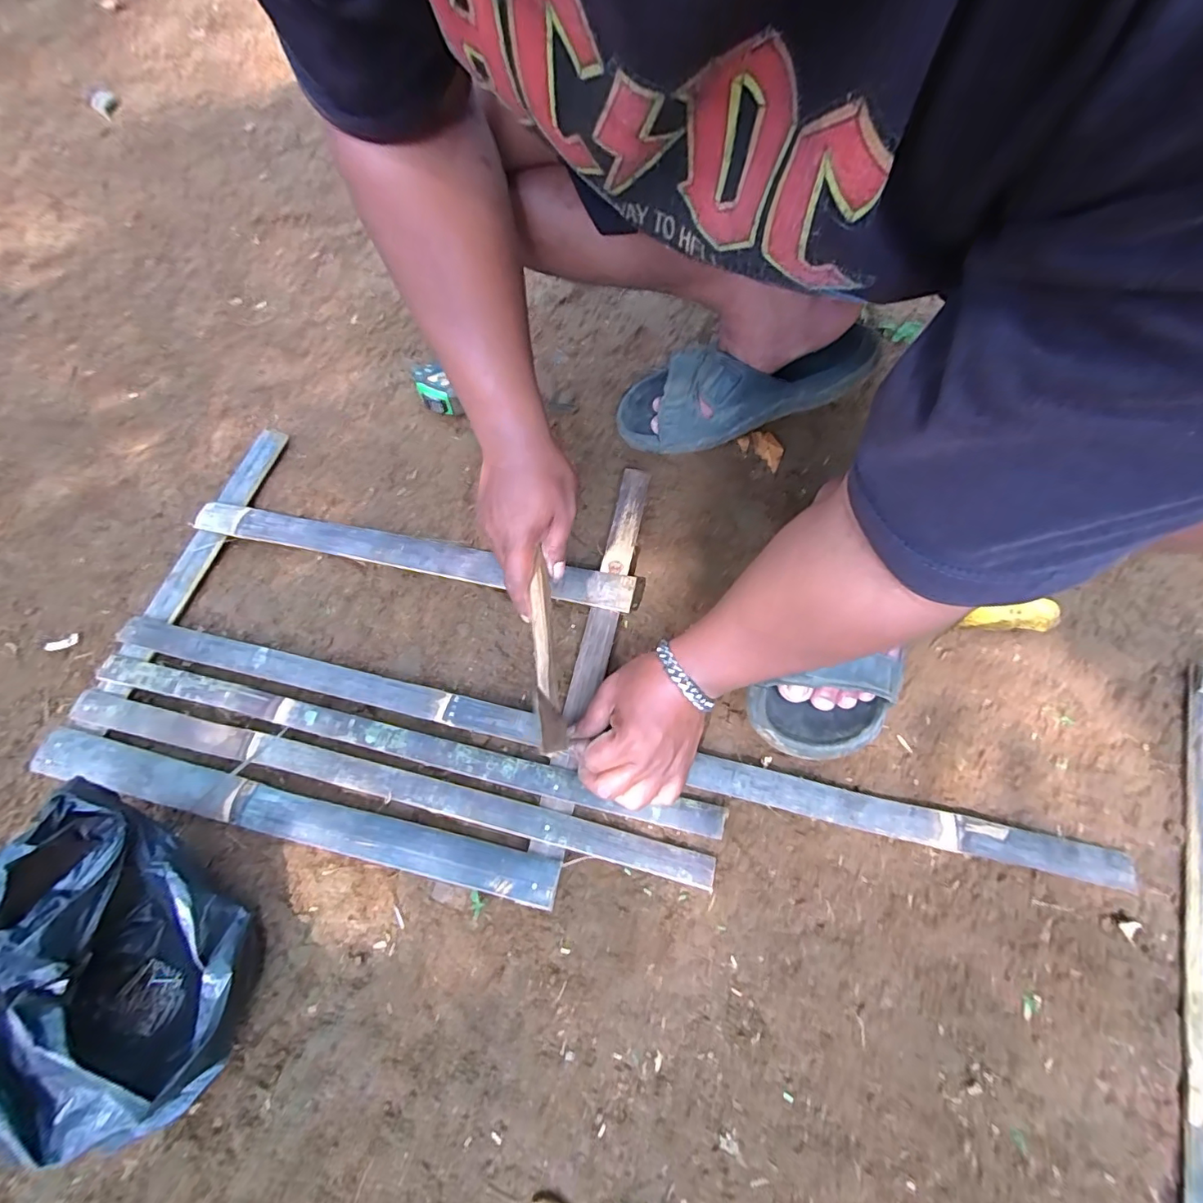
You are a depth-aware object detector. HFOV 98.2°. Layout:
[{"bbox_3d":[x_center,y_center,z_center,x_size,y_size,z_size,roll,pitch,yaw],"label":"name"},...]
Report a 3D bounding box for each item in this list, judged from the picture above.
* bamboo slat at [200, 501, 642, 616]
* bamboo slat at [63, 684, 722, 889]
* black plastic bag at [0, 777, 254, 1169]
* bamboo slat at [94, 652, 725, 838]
[{"bbox_3d":[-0.201,-0.051,0.537,0.472,0.010,0.039,10,71,7],"label":"bamboo slat"},{"bbox_3d":[-0.191,0.154,0.445,0.567,0.011,0.027,12,67,5],"label":"bamboo slat"},{"bbox_3d":[-0.347,0.257,0.351,0.161,0.120,0.191,-39,69,-15],"label":"black plastic bag"},{"bbox_3d":[-0.183,0.123,0.463,0.575,0.010,0.026,13,66,6],"label":"bamboo slat"}]

